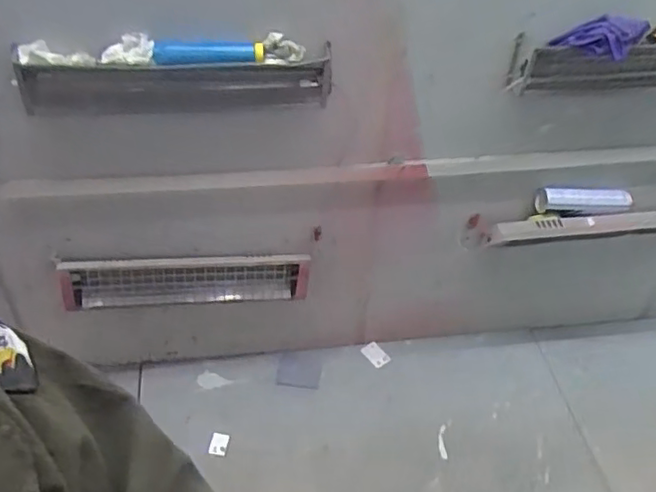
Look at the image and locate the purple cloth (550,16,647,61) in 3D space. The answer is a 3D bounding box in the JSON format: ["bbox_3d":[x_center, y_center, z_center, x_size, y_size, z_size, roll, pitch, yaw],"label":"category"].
[{"bbox_3d":[0.580,-0.448,1.361,0.196,0.075,0.048,8,41,6],"label":"purple cloth"}]

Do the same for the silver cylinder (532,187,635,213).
[{"bbox_3d":[0.672,-0.123,1.665,0.261,0.059,0.056,-3,41,-7],"label":"silver cylinder"}]

